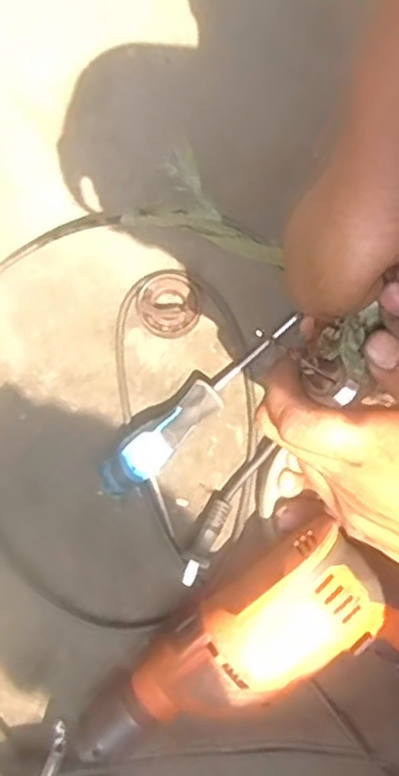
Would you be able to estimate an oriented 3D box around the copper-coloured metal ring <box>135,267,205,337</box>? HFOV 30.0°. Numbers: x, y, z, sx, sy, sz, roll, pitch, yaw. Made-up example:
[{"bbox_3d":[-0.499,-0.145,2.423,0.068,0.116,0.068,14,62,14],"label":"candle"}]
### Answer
[{"bbox_3d":[-0.024,-0.070,0.611,0.053,0.022,0.054,0,79,0],"label":"copper-coloured metal ring"}]

